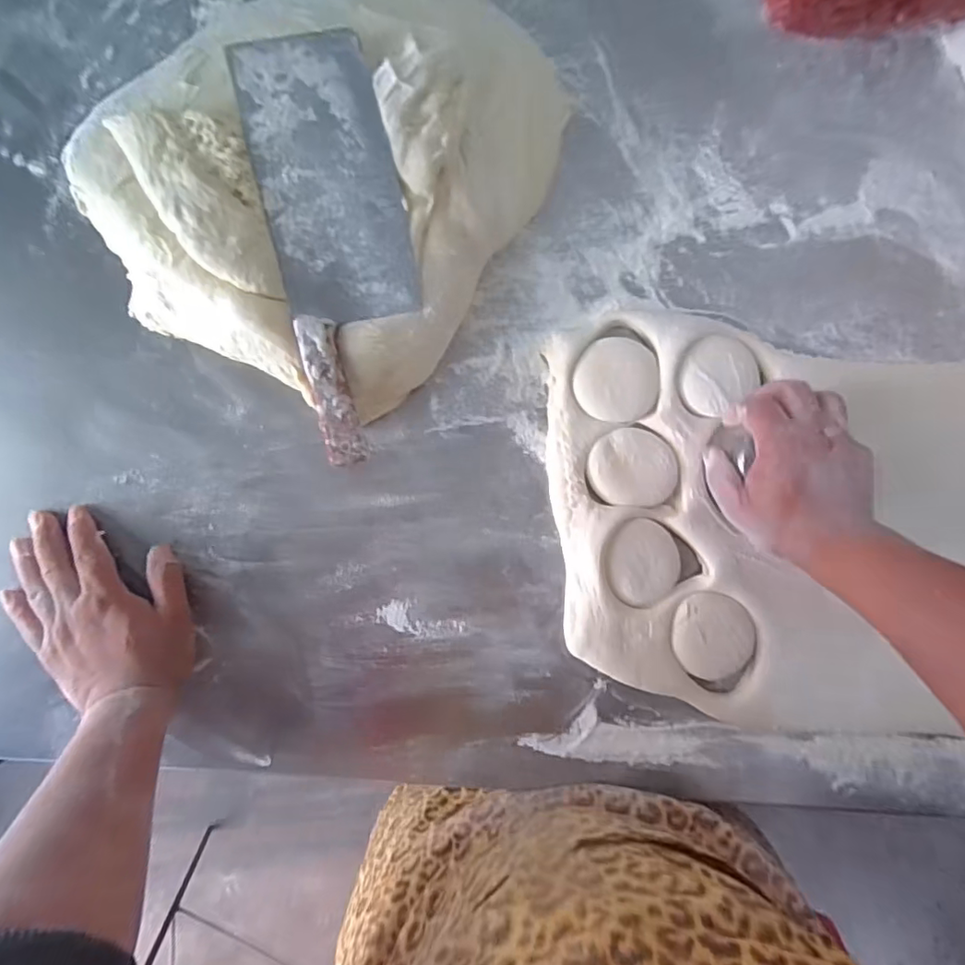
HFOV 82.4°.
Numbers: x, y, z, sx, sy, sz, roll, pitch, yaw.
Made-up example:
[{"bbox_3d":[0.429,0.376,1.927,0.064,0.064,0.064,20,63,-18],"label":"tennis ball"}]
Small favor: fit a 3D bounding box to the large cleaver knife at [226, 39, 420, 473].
[{"bbox_3d":[-0.107,-0.180,0.430,0.102,0.029,0.311,-12,91,-5],"label":"large cleaver knife"}]

